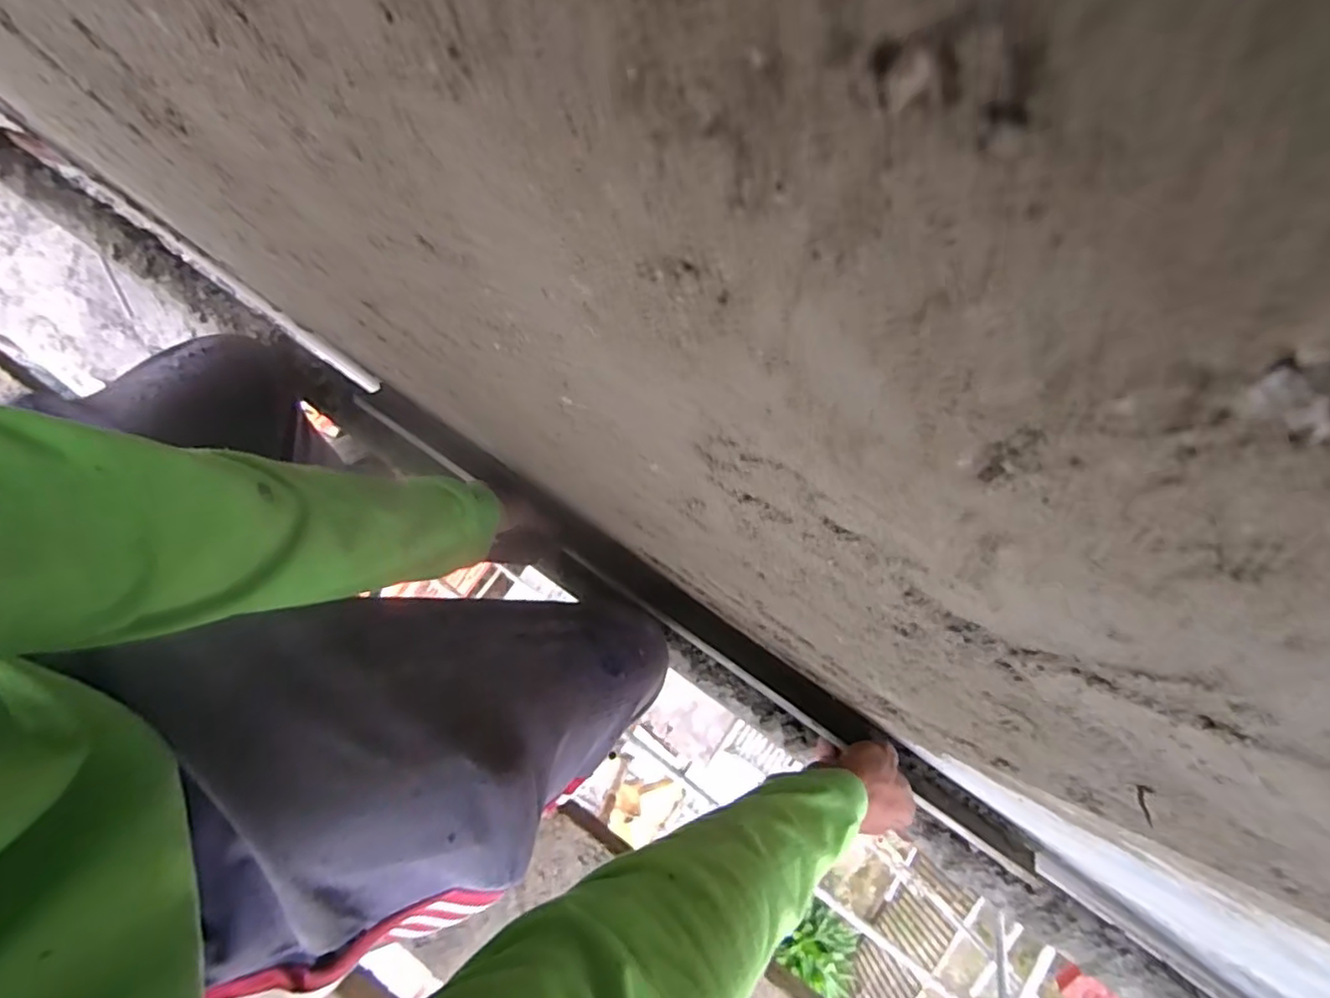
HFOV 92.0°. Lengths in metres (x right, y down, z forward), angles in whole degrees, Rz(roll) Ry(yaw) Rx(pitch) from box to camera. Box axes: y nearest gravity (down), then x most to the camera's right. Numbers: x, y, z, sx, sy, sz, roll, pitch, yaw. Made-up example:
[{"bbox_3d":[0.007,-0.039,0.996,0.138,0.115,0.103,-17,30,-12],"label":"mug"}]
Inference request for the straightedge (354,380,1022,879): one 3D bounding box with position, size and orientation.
[{"bbox_3d":[0.027,0.134,0.587,0.680,0.050,0.062,34,82,6],"label":"straightedge"}]

